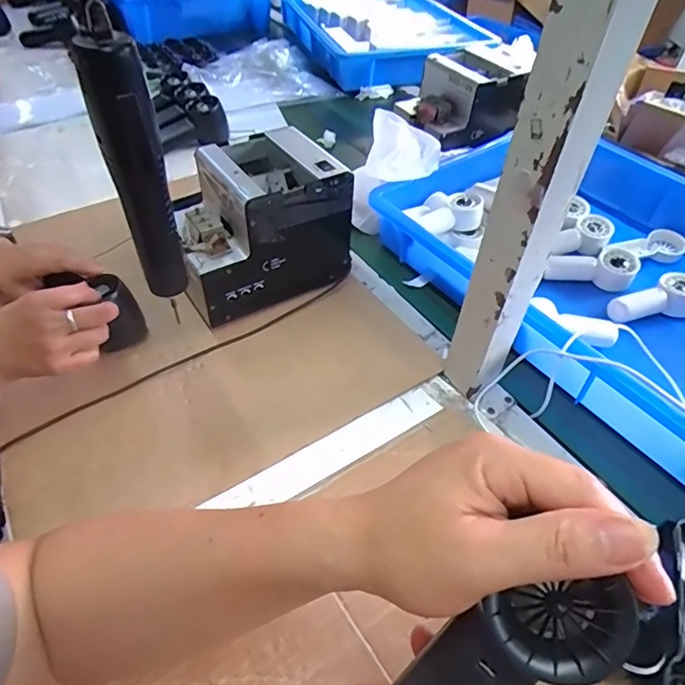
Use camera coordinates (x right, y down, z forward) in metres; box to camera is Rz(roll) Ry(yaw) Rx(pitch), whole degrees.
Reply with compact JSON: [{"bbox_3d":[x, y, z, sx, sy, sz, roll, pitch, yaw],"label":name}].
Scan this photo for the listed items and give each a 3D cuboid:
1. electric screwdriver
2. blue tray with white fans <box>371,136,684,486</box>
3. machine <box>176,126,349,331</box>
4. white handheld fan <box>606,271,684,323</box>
[{"bbox_3d":[-0.143,-0.109,0.357,0.035,0.189,0.033,-17,50,-18],"label":"electric screwdriver"},{"bbox_3d":[0.335,-0.072,0.582,0.390,0.083,0.554,-26,54,-25],"label":"blue tray with white fans"},{"bbox_3d":[-0.100,-0.132,0.563,0.180,0.149,0.139,-23,52,-22],"label":"machine"},{"bbox_3d":[0.367,-0.047,0.575,0.115,0.028,0.049,-18,51,-19],"label":"white handheld fan"}]

